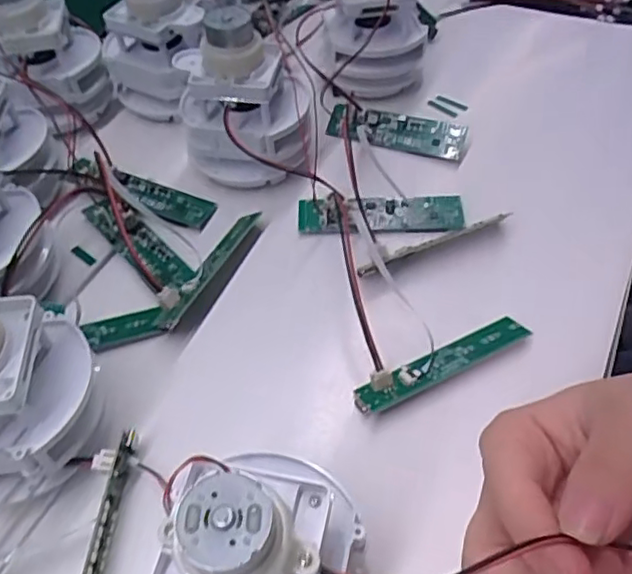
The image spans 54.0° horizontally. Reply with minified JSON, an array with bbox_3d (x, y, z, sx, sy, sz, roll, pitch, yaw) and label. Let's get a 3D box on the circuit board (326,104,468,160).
[{"bbox_3d":[0.047,-0.093,0.367,0.080,0.012,0.020,15,88,16],"label":"circuit board"}]

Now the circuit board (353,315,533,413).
[{"bbox_3d":[0.055,0.031,0.269,0.083,0.009,0.016,-24,53,-16],"label":"circuit board"}]

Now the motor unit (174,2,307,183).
[{"bbox_3d":[-0.041,-0.097,0.329,0.062,0.084,0.056,-6,50,-3],"label":"motor unit"}]

